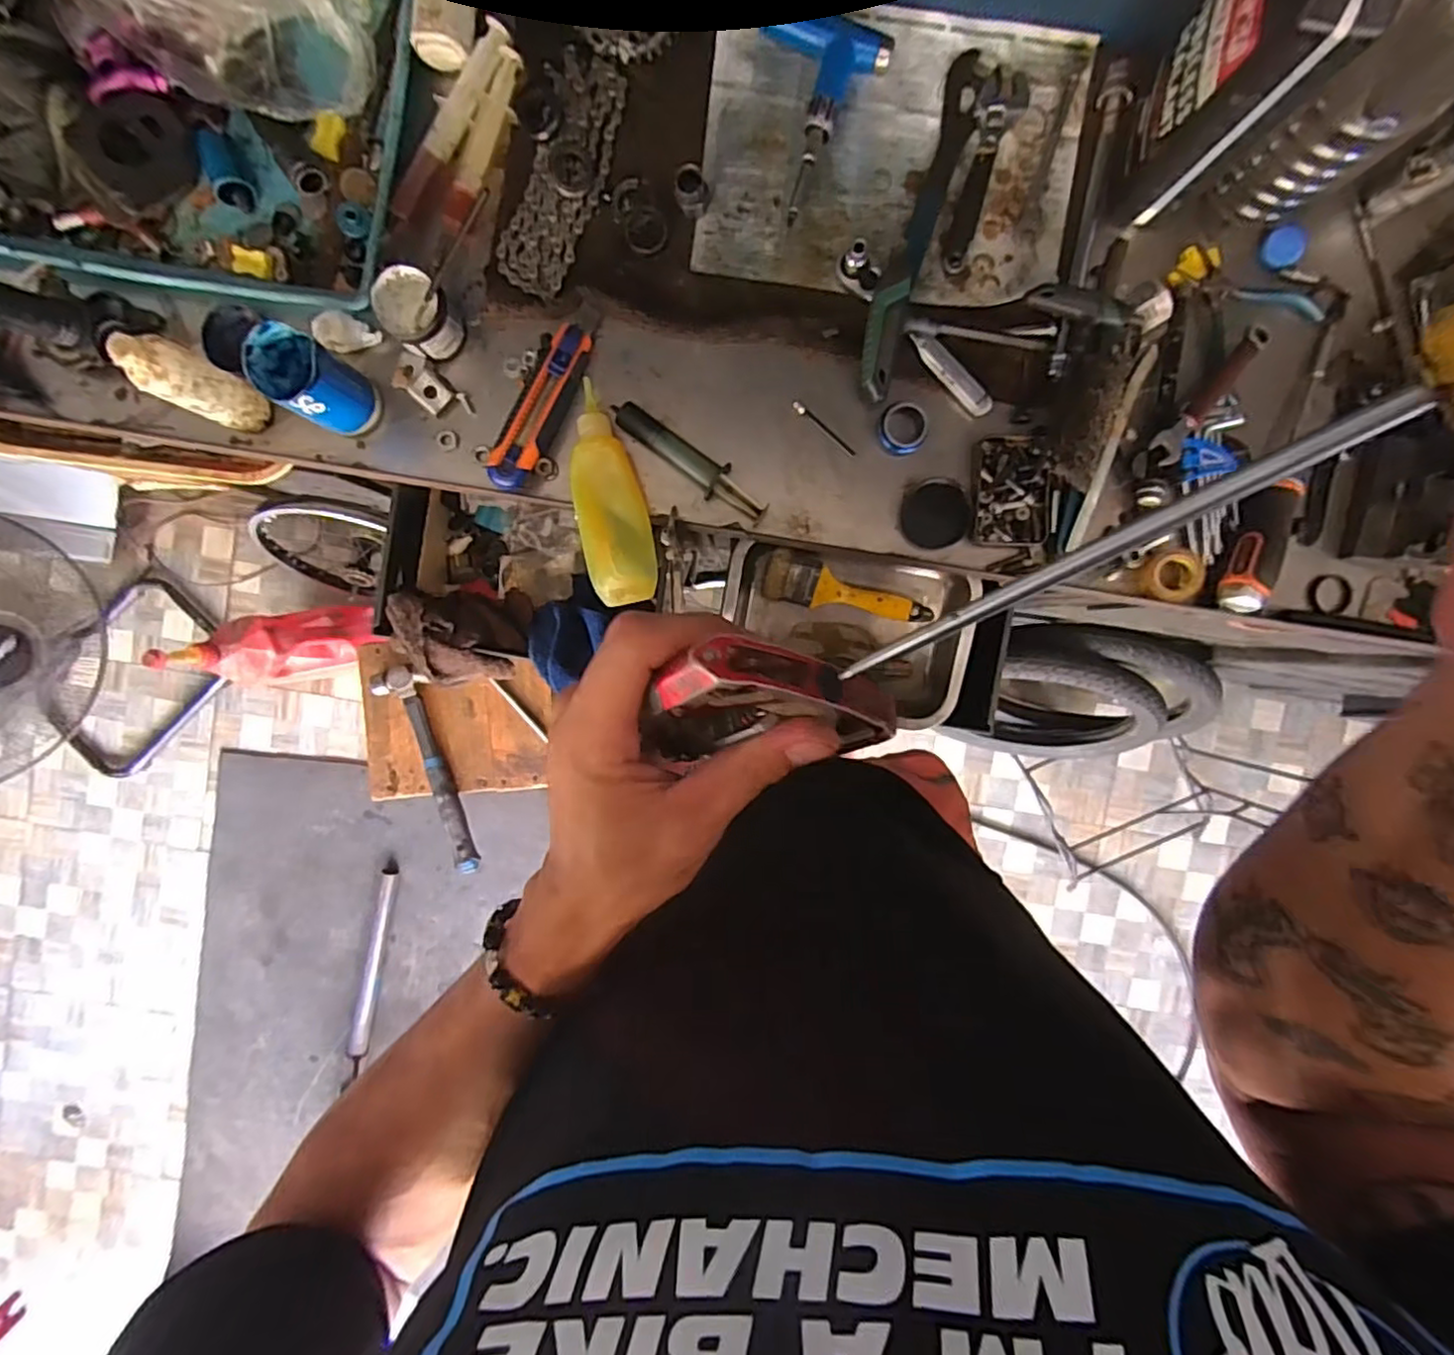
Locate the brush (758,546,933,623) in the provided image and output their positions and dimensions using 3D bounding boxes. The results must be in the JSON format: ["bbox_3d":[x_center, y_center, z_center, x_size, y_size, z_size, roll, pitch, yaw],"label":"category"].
[{"bbox_3d":[0.131,-0.093,0.695,0.182,0.016,0.052,12,94,0],"label":"brush"}]

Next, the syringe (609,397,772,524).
[{"bbox_3d":[-0.029,-0.177,0.533,0.146,0.022,0.027,38,94,-2],"label":"syringe"}]

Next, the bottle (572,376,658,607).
[{"bbox_3d":[-0.097,-0.151,0.533,0.059,0.037,0.183,-11,96,2],"label":"bottle"}]

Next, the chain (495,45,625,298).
[{"bbox_3d":[-0.132,-0.400,0.519,0.063,0.008,0.177,19,94,0],"label":"chain"}]

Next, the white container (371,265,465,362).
[{"bbox_3d":[-0.245,-0.288,0.513,0.059,0.044,0.055,0,96,1],"label":"white container"}]

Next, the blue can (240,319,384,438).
[{"bbox_3d":[-0.320,-0.230,0.505,0.060,0.082,0.054,35,96,-3],"label":"blue can"}]

